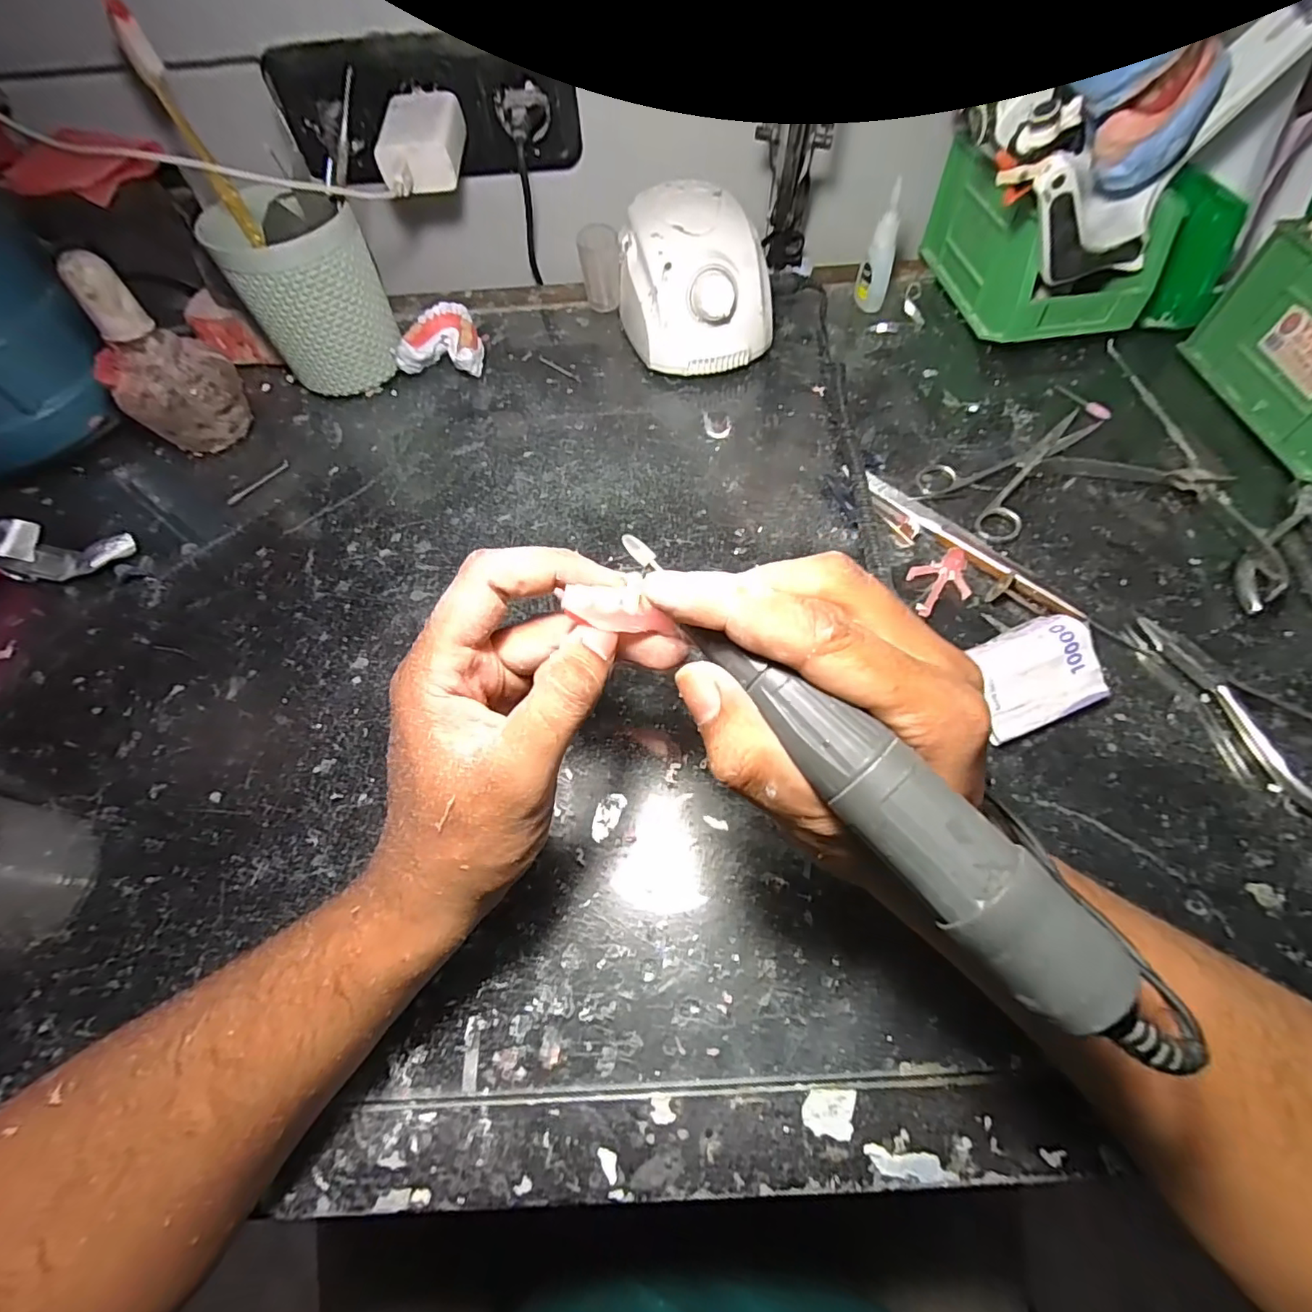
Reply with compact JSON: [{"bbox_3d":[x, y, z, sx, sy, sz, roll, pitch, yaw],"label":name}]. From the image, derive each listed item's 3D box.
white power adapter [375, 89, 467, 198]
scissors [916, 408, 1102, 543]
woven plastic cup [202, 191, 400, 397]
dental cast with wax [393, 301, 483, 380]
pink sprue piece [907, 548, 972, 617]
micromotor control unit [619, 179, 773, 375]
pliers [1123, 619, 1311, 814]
[{"bbox_3d":[-0.169,-0.371,0.407,0.056,0.034,0.089,-5,61,0],"label":"white power adapter"},{"bbox_3d":[0.247,-0.126,0.377,0.135,0.006,0.072,-29,64,-13],"label":"scissors"},{"bbox_3d":[-0.247,-0.260,0.414,0.091,0.112,0.083,-28,63,-12],"label":"woven plastic cup"},{"bbox_3d":[-0.167,-0.247,0.450,0.060,0.034,0.052,3,61,4],"label":"dental cast with wax"},{"bbox_3d":[0.168,-0.044,0.335,0.046,0.009,0.031,-25,63,-11],"label":"pink sprue piece"},{"bbox_3d":[0.026,-0.287,0.435,0.102,0.082,0.132,-16,61,-6],"label":"micromotor control unit"},{"bbox_3d":[0.308,0.025,0.289,0.050,0.010,0.124,-23,62,-10],"label":"pliers"}]

